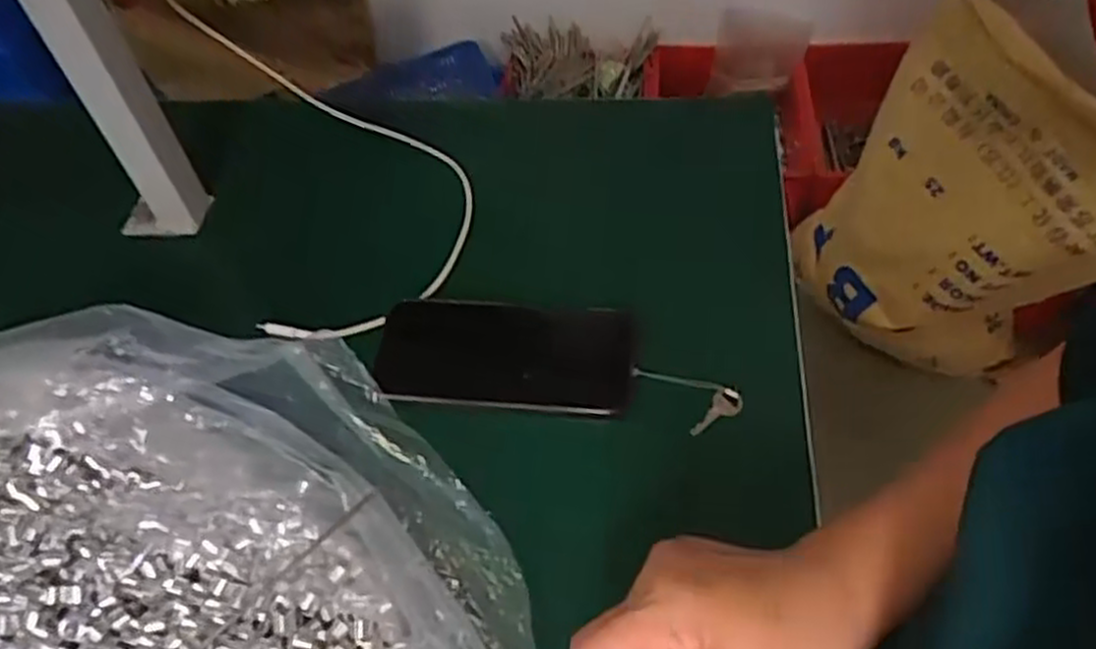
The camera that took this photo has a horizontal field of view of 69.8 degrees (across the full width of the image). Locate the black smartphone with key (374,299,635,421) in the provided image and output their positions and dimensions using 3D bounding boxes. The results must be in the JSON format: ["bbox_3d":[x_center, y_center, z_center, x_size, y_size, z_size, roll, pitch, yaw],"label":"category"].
[{"bbox_3d":[-0.026,0.017,0.491,0.154,0.012,0.078,3,54,3],"label":"black smartphone with key"}]

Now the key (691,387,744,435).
[{"bbox_3d":[0.099,0.053,0.467,0.036,0.004,0.017,-40,62,-10],"label":"key"}]

